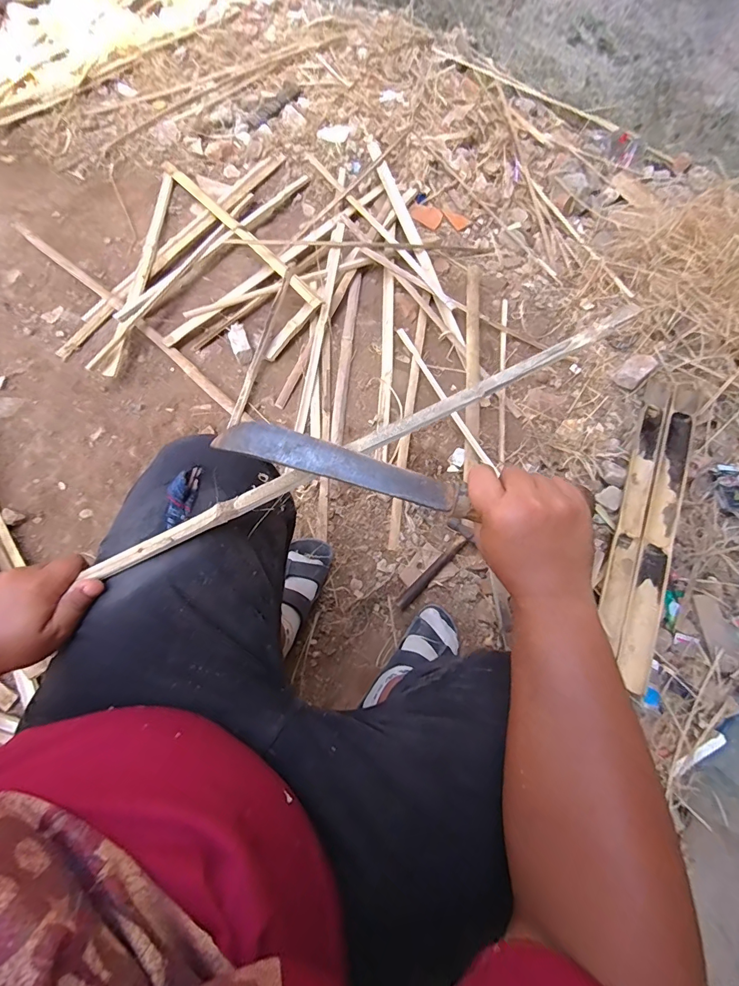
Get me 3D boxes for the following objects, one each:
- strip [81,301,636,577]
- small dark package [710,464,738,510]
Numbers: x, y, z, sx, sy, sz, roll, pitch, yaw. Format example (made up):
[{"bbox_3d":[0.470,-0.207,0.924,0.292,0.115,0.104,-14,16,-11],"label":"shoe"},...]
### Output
[{"bbox_3d":[-0.022,-0.038,0.382,0.535,0.009,0.023,-25,71,5],"label":"strip"},{"bbox_3d":[0.785,-0.014,0.912,0.064,0.026,0.098,-3,69,-4],"label":"small dark package"}]

